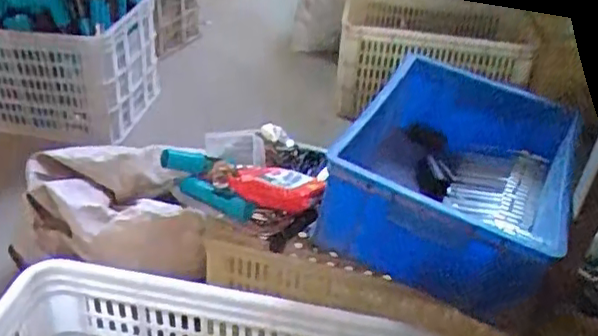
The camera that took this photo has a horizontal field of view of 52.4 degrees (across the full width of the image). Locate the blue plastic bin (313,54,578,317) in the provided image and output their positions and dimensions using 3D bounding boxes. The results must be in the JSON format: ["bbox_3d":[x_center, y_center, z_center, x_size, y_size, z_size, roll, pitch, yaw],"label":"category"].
[{"bbox_3d":[0.242,0.002,0.904,0.283,0.183,0.416,19,37,20],"label":"blue plastic bin"}]

